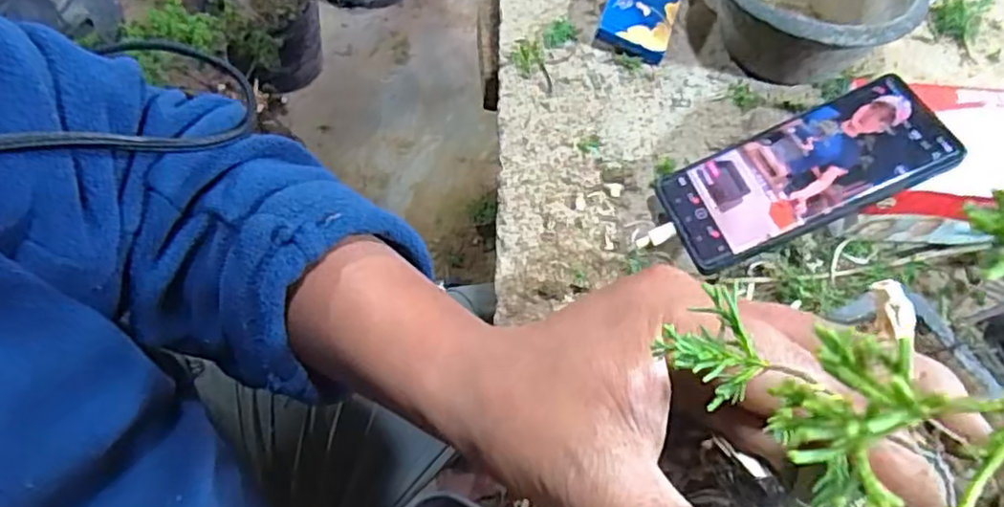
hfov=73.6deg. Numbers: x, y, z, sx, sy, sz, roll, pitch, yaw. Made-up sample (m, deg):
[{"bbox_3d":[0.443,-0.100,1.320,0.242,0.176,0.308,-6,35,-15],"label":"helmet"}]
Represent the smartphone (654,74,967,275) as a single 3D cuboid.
[{"bbox_3d":[0.187,-0.050,0.421,0.165,0.007,0.077,-24,63,9],"label":"smartphone"}]

